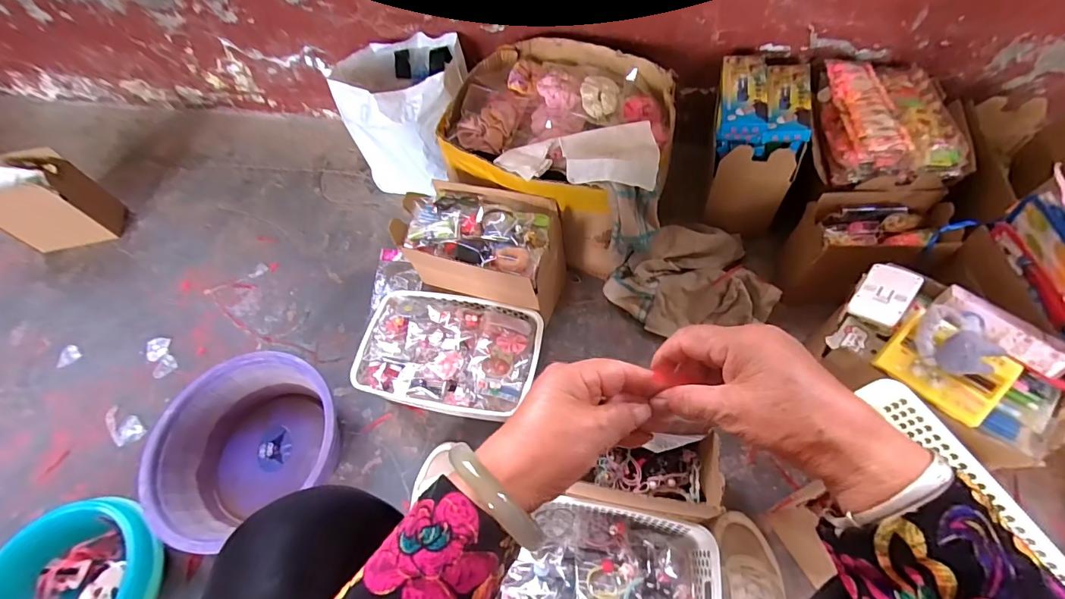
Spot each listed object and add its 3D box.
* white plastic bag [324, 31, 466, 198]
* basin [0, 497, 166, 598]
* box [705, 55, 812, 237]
[{"bbox_3d":[-0.256,-0.391,0.978,0.252,0.228,0.235,-9,59,-1],"label":"white plastic bag"},{"bbox_3d":[-0.647,0.416,0.653,0.231,0.093,0.227,0,60,4],"label":"basin"},{"bbox_3d":[0.400,-0.274,0.862,0.145,0.243,0.210,8,61,9],"label":"box"}]

